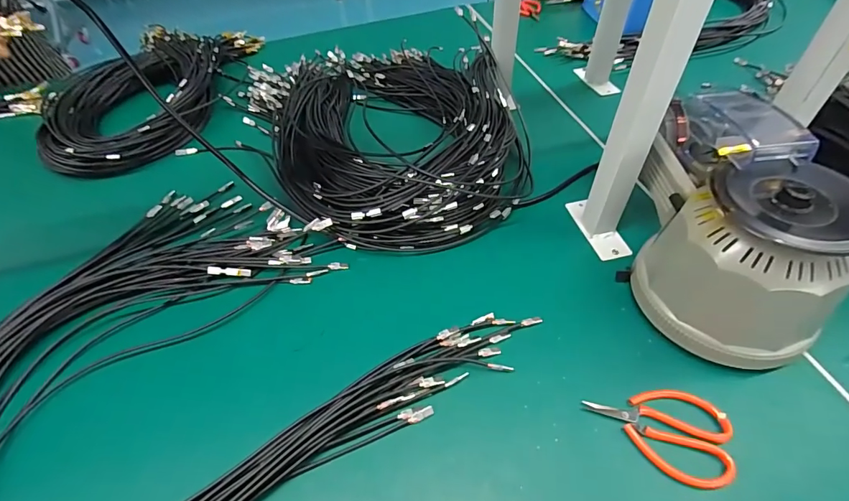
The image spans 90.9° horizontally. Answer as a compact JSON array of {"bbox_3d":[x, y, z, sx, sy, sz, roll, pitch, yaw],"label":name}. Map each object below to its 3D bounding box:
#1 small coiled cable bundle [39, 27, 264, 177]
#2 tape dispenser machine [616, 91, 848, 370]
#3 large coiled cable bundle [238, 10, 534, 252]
[{"bbox_3d":[-0.510,-0.311,0.779,0.259,0.048,0.452,1,50,5],"label":"small coiled cable bundle"},{"bbox_3d":[0.300,-0.031,0.408,0.157,0.141,0.244,15,56,16],"label":"tape dispenser machine"},{"bbox_3d":[-0.050,-0.218,0.637,0.367,0.092,0.507,-24,54,-12],"label":"large coiled cable bundle"}]

